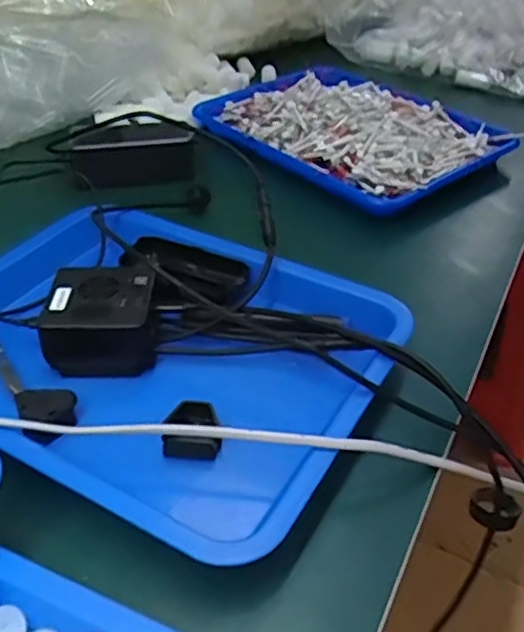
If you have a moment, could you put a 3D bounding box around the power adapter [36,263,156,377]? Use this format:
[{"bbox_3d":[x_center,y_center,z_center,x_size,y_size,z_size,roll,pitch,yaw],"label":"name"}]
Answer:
[{"bbox_3d":[-0.119,0.000,0.491,0.078,0.044,0.074,0,39,-2],"label":"power adapter"}]

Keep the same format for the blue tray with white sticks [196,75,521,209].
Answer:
[{"bbox_3d":[0.101,-0.228,0.771,0.330,0.034,0.233,32,48,32],"label":"blue tray with white sticks"}]

